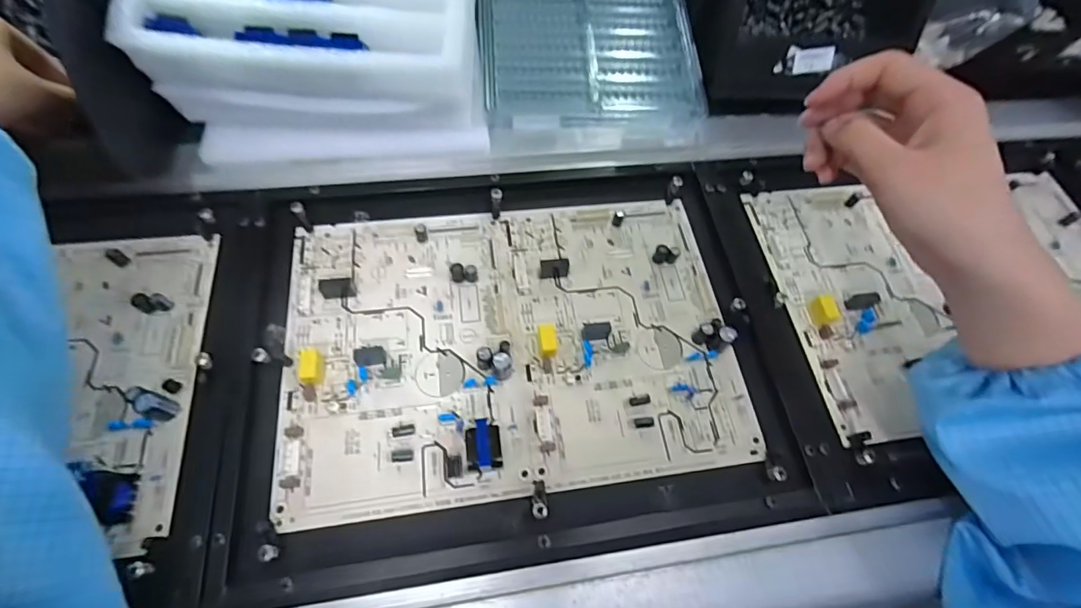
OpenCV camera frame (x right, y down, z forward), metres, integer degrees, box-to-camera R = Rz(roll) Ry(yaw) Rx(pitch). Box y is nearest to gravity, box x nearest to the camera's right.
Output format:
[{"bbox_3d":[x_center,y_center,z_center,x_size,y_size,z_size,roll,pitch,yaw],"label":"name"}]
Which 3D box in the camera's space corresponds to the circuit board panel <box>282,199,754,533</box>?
[{"bbox_3d":[-0.016,0.019,0.317,0.284,0.020,0.196,-6,62,-7],"label":"circuit board panel"}]

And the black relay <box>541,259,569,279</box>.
[{"bbox_3d":[0.010,-0.026,0.343,0.020,0.011,0.010,-4,62,-6],"label":"black relay"}]

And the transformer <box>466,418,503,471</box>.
[{"bbox_3d":[-0.032,0.082,0.278,0.020,0.024,0.027,-3,62,-6],"label":"transformer"}]

